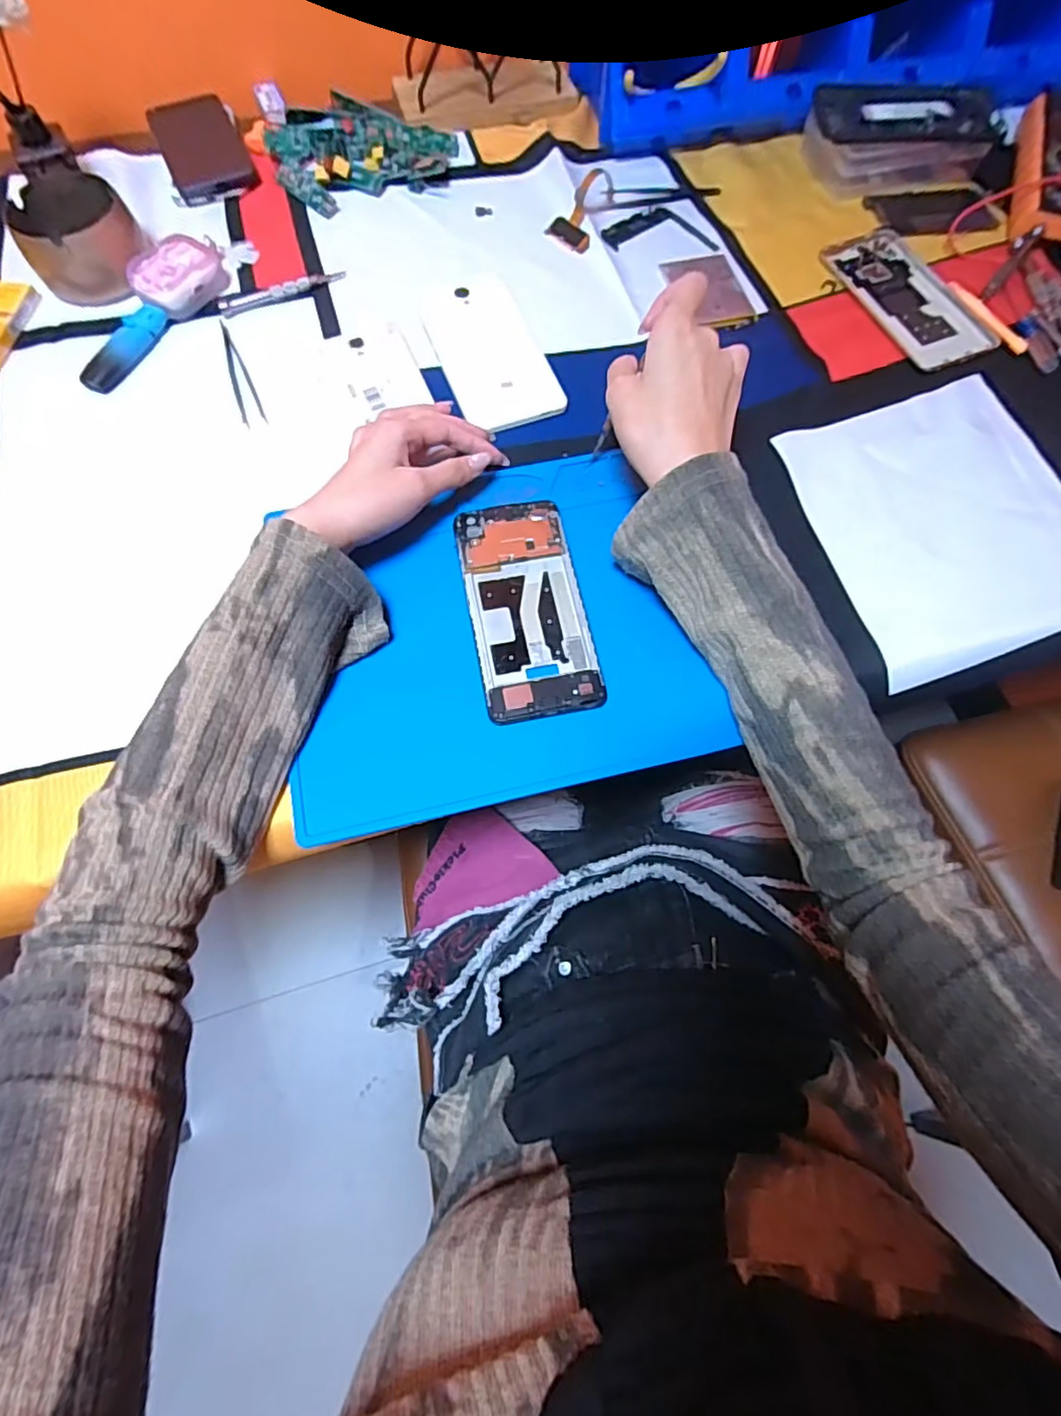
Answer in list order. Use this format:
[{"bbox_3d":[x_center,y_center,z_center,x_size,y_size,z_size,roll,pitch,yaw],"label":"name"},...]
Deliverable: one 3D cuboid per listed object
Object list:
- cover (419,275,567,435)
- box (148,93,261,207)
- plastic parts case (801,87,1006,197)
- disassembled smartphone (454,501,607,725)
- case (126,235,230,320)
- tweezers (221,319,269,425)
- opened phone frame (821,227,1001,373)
[{"bbox_3d":[-0.034,-0.282,0.465,0.075,0.006,0.164,-18,70,-7],"label":"cover"},{"bbox_3d":[-0.302,-0.512,0.551,0.072,0.015,0.139,-25,71,-10],"label":"box"},{"bbox_3d":[0.329,-0.502,0.533,0.155,0.046,0.071,0,69,0],"label":"plastic parts case"},{"bbox_3d":[-0.003,-0.066,0.379,0.070,0.008,0.151,-10,69,-4],"label":"disassembled smartphone"},{"bbox_3d":[-0.278,-0.347,0.480,0.044,0.026,0.078,38,73,13],"label":"case"},{"bbox_3d":[-0.223,-0.252,0.454,0.016,0.006,0.105,-24,71,-9],"label":"tweezers"},{"bbox_3d":[0.306,-0.337,0.492,0.074,0.005,0.155,-20,70,-8],"label":"opened phone frame"}]

